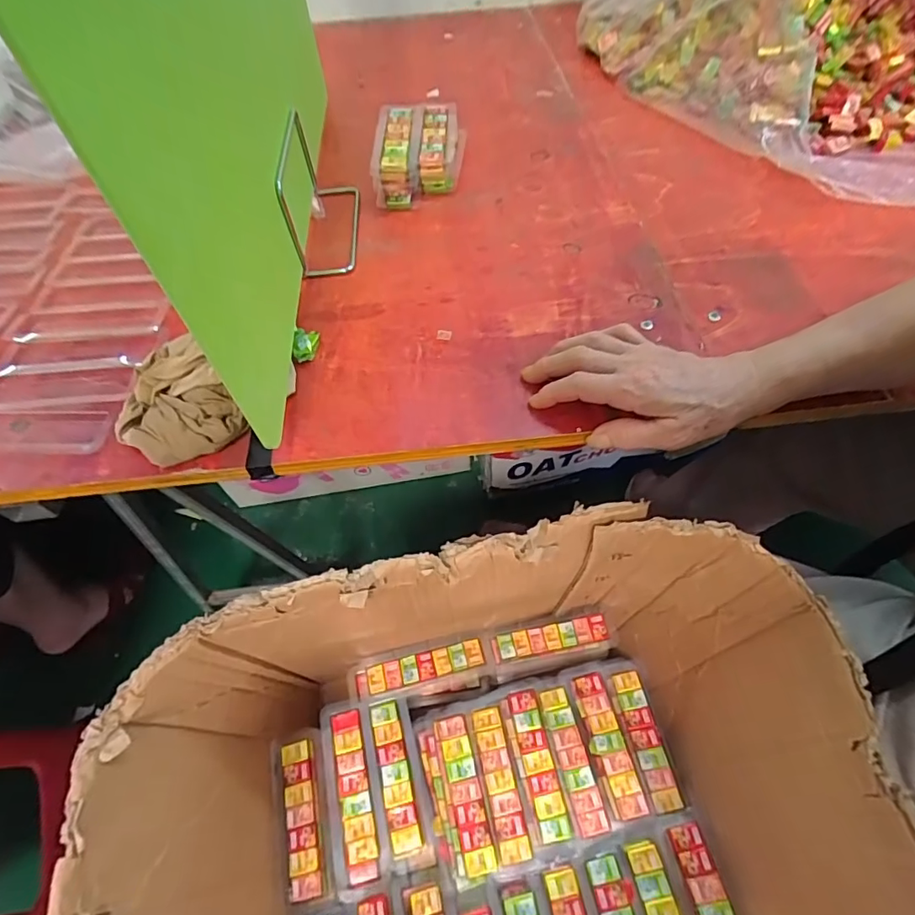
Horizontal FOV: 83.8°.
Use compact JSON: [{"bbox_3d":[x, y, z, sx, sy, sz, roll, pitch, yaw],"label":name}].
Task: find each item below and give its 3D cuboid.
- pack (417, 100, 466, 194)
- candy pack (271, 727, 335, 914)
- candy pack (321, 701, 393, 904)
[{"bbox_3d":[-0.015,-0.337,0.550,0.048,0.035,0.124,-3,56,2],"label":"pack"},{"bbox_3d":[-0.143,0.326,0.464,0.046,0.015,0.135,-14,56,-6],"label":"candy pack"},{"bbox_3d":[-0.097,0.309,0.473,0.053,0.028,0.148,-13,56,-5],"label":"candy pack"}]

